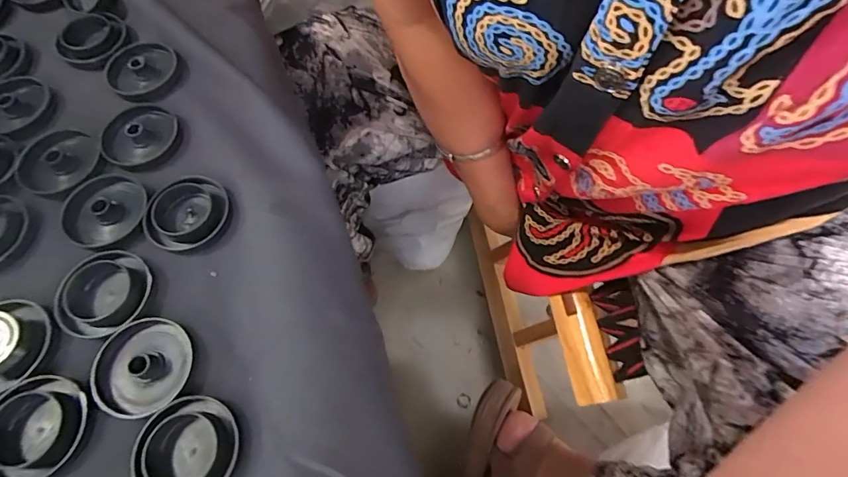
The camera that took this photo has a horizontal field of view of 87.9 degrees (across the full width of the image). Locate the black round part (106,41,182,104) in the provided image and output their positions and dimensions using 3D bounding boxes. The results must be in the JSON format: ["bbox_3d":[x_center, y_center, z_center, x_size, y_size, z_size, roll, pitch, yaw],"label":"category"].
[{"bbox_3d":[-0.135,-0.081,0.211,0.038,0.008,0.032,33,69,13],"label":"black round part"}]

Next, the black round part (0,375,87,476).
[{"bbox_3d":[-0.130,0.064,0.147,0.026,0.013,0.033,4,66,2],"label":"black round part"}]

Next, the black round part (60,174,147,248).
[{"bbox_3d":[-0.132,-0.012,0.180,0.032,0.008,0.030,0,66,0],"label":"black round part"}]

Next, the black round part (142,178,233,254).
[{"bbox_3d":[-0.094,-0.010,0.179,0.033,0.009,0.031,0,66,0],"label":"black round part"}]

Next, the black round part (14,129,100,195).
[{"bbox_3d":[-0.157,-0.033,0.191,0.034,0.007,0.032,0,66,0],"label":"black round part"}]

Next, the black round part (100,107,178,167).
[{"bbox_3d":[-0.126,-0.045,0.196,0.032,0.011,0.030,0,66,0],"label":"black round part"}]

